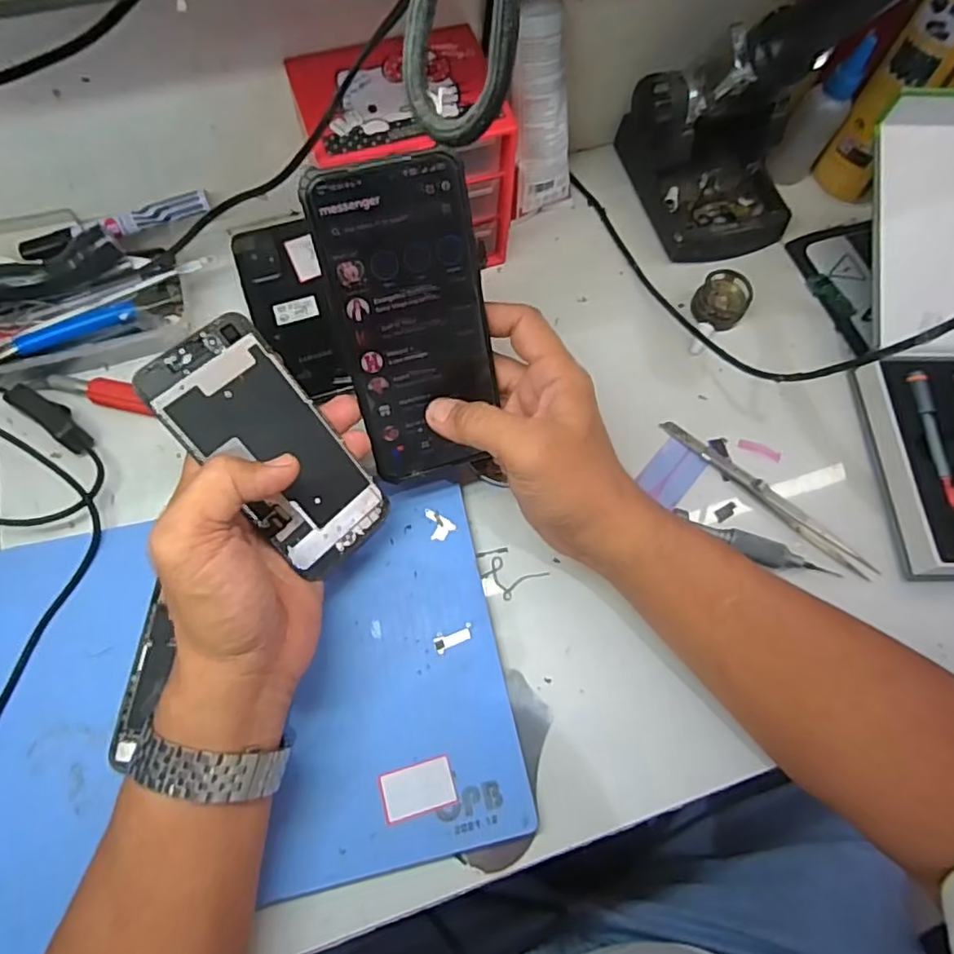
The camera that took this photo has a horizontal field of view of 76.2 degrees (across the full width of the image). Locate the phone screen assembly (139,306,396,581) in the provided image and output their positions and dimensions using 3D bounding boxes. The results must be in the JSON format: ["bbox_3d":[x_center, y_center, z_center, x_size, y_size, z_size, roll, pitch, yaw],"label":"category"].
[{"bbox_3d":[-0.102,-0.014,0.310,0.062,0.011,0.135,-44,112,-24],"label":"phone screen assembly"}]

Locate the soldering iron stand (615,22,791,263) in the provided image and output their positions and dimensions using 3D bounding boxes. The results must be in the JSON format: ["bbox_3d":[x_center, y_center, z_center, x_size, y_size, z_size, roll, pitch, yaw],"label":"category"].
[{"bbox_3d":[0.182,-0.257,0.457,0.119,0.118,0.139,-17,69,-9],"label":"soldering iron stand"}]

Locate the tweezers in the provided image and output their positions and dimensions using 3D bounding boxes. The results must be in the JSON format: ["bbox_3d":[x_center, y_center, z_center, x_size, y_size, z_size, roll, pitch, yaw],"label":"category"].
[{"bbox_3d":[0.193,0.012,0.406,0.158,0.012,0.012,40,71,14],"label":"tweezers"}]

